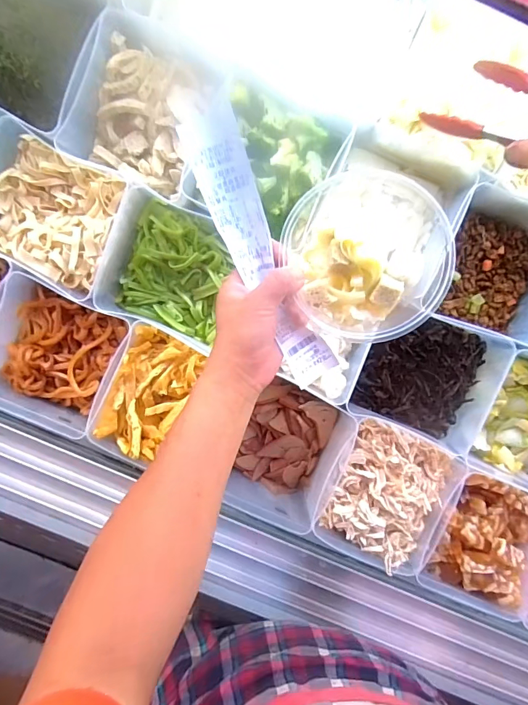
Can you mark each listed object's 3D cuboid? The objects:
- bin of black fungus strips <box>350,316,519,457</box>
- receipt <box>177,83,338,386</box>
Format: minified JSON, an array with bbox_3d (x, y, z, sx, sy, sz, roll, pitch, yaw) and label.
[{"bbox_3d":[0.243,0.034,0.617,0.174,0.081,0.170,20,94,-8],"label":"bin of black fungus strips"},{"bbox_3d":[-0.002,-0.100,0.419,0.055,0.032,0.296,-26,106,-2],"label":"receipt"}]

